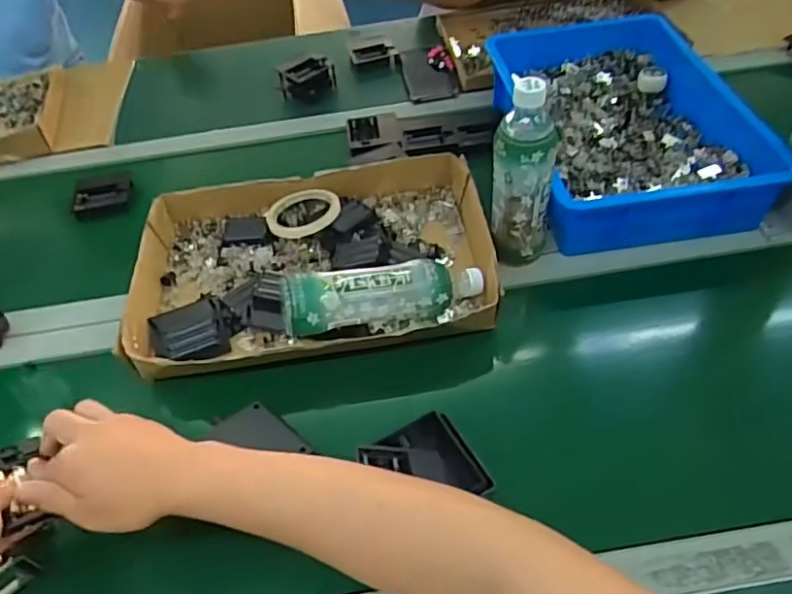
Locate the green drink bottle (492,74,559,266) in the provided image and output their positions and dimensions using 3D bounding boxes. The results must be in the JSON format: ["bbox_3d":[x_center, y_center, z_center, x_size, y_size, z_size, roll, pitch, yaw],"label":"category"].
[{"bbox_3d":[0.137,-0.127,0.633,0.063,0.213,0.058,4,50,10],"label":"green drink bottle"}]

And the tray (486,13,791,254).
[{"bbox_3d":[0.305,-0.240,0.798,0.281,0.082,0.411,-8,49,-1],"label":"tray"}]

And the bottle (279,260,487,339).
[{"bbox_3d":[-0.014,-0.006,0.639,0.220,0.069,0.076,-8,47,-20],"label":"bottle"}]

